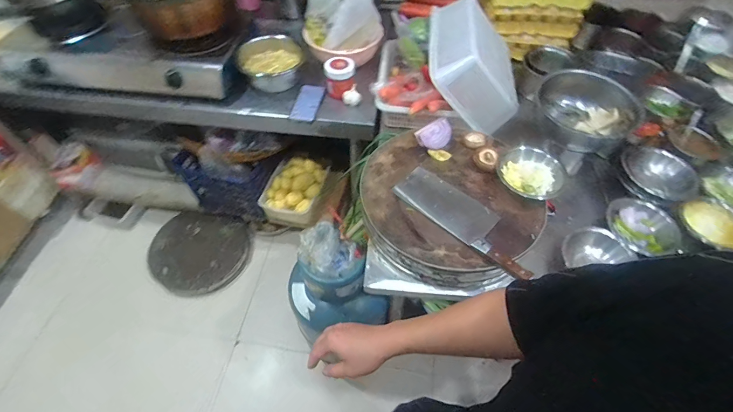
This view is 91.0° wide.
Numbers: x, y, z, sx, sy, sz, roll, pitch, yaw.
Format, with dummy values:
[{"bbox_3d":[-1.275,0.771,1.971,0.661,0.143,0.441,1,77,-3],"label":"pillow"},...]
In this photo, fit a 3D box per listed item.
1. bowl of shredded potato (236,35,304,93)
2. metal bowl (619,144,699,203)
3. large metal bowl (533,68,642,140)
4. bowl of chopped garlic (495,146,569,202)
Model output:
[{"bbox_3d":[-0.299,-0.463,1.149,0.207,0.103,0.170,-15,56,-12],"label":"bowl of shredded potato"},{"bbox_3d":[0.734,-0.077,0.914,0.173,0.043,0.173,1,54,-1],"label":"metal bowl"},{"bbox_3d":[0.562,-0.244,0.924,0.237,0.103,0.233,1,54,-1],"label":"large metal bowl"},{"bbox_3d":[0.386,-0.075,0.843,0.139,0.042,0.143,1,54,-1],"label":"bowl of chopped garlic"}]

